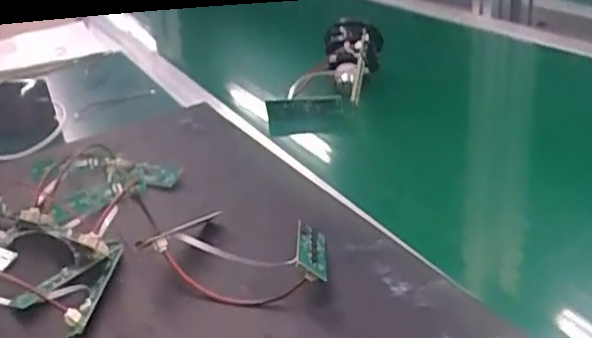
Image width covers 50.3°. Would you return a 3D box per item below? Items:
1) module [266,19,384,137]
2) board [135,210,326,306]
[{"bbox_3d":[0.034,-0.094,0.689,0.068,0.058,0.168,21,62,40],"label":"module"},{"bbox_3d":[-0.032,0.052,0.425,0.125,0.035,0.074,9,33,26],"label":"board"}]

